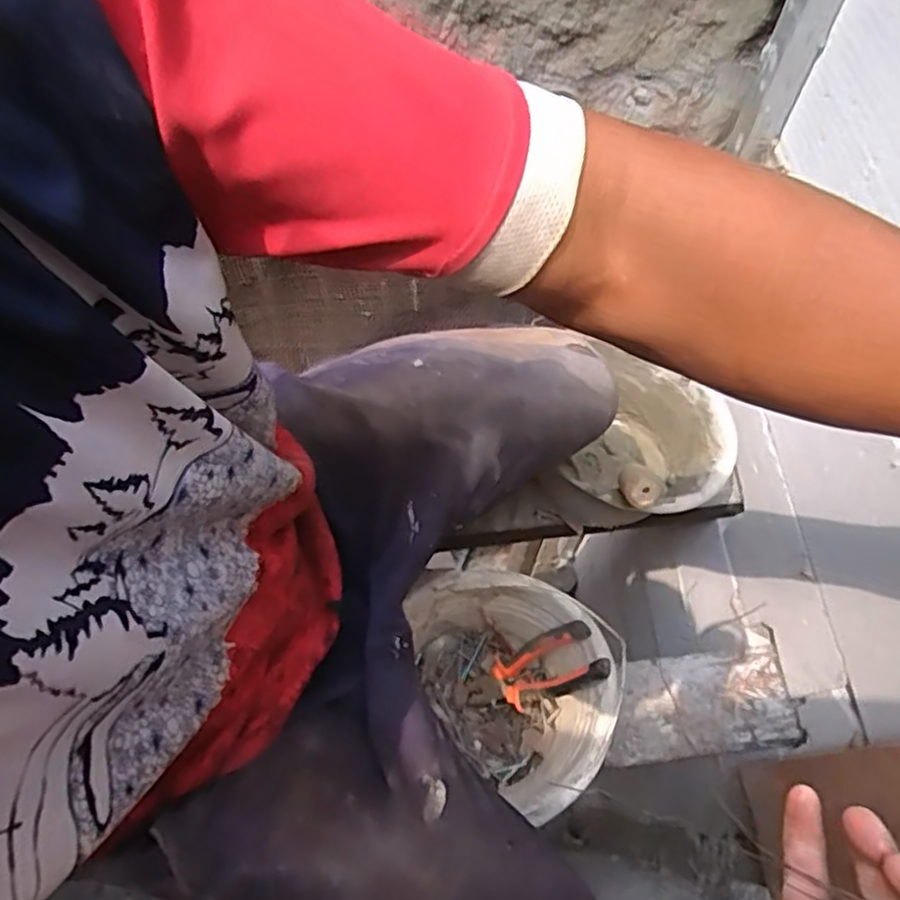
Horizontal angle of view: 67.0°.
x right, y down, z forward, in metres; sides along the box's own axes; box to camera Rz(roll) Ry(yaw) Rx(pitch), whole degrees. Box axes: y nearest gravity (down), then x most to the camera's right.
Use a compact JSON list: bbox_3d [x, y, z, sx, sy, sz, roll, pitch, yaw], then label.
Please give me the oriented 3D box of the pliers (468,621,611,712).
[{"bbox_3d":[0.087,0.234,0.712,0.168,0.030,0.058,-33,59,29],"label":"pliers"}]

